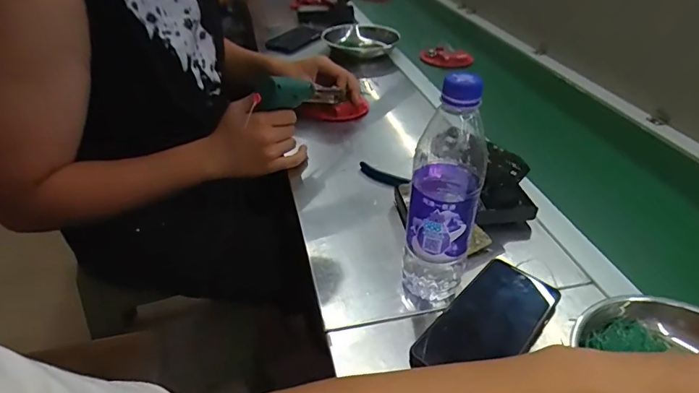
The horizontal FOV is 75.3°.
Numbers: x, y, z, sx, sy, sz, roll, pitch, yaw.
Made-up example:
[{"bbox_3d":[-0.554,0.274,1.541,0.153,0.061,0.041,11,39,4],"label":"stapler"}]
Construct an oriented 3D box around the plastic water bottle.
[{"bbox_3d":[0.089,-0.003,0.426,0.063,0.222,0.073,10,37,13],"label":"plastic water bottle"}]

